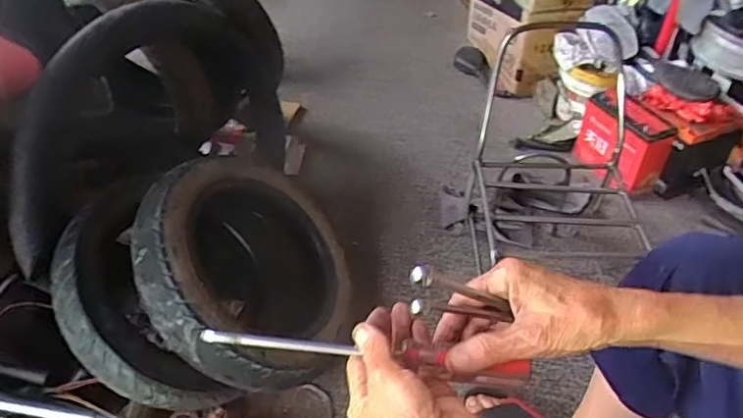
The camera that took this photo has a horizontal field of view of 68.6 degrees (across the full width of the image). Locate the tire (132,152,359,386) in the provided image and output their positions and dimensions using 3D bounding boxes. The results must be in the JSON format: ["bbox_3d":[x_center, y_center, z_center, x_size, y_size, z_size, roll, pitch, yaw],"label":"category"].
[{"bbox_3d":[-0.183,0.089,0.842,0.123,0.366,0.354,-35,6,23],"label":"tire"}]

